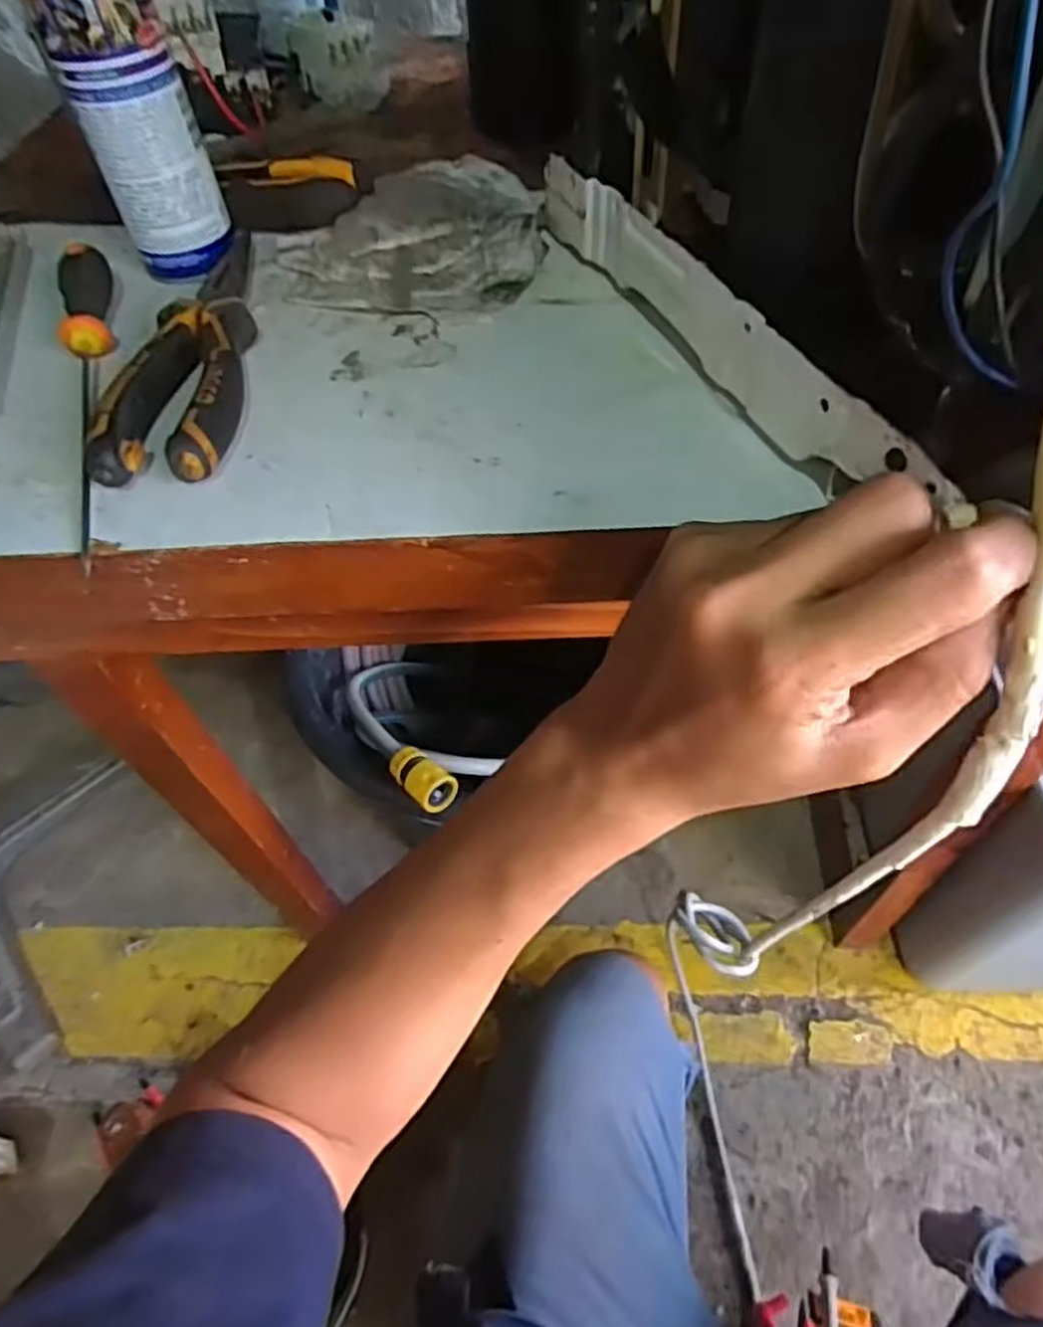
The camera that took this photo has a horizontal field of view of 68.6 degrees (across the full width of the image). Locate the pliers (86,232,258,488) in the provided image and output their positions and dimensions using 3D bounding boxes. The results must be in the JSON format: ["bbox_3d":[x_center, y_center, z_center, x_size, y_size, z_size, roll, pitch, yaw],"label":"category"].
[{"bbox_3d":[-0.149,-0.155,0.355,0.052,0.023,0.196,-4,55,0],"label":"pliers"}]

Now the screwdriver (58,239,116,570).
[{"bbox_3d":[-0.196,-0.127,0.341,0.018,0.023,0.223,-16,56,-8],"label":"screwdriver"}]

